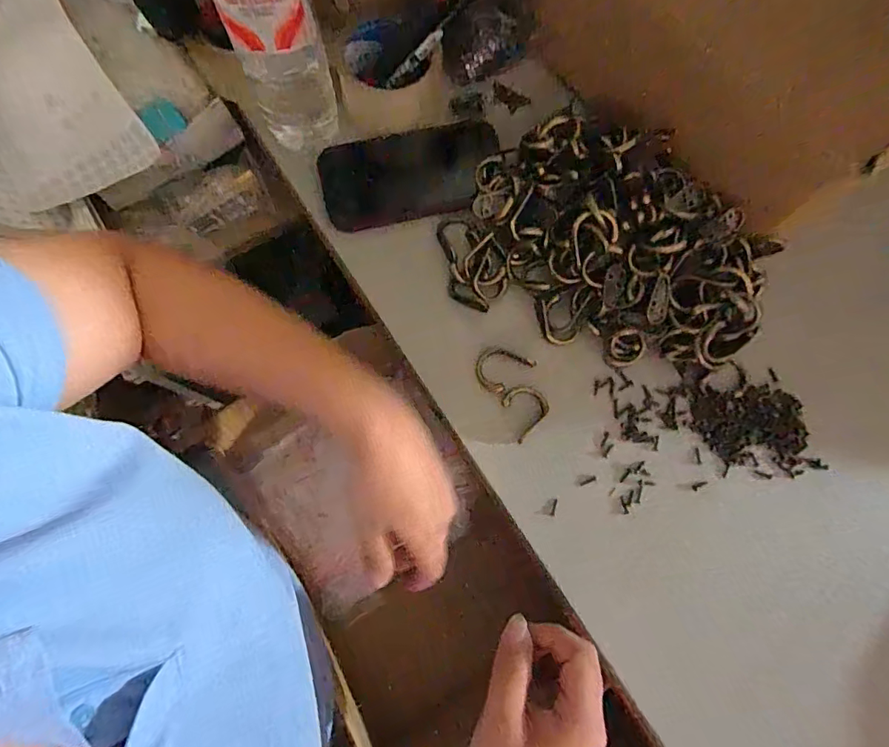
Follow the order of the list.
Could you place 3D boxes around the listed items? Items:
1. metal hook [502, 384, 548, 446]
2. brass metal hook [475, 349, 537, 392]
[{"bbox_3d":[0.062,0.029,0.386,0.042,0.010,0.035,-44,81,-11],"label":"metal hook"},{"bbox_3d":[0.046,-0.007,0.392,0.044,0.011,0.032,-40,77,1],"label":"brass metal hook"}]

